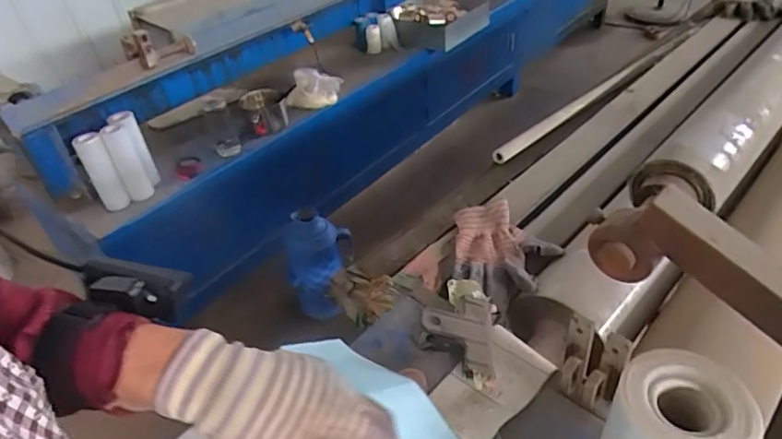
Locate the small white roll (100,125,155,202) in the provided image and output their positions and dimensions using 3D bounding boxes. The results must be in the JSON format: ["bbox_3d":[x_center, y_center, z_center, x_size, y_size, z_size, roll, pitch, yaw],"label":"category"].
[{"bbox_3d":[-0.706,-0.145,1.405,0.063,0.224,0.049,-25,42,-22],"label":"small white roll"}]

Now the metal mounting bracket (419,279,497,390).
[{"bbox_3d":[0.066,0.099,0.503,0.068,0.032,0.119,2,41,10],"label":"metal mounting bracket"}]

